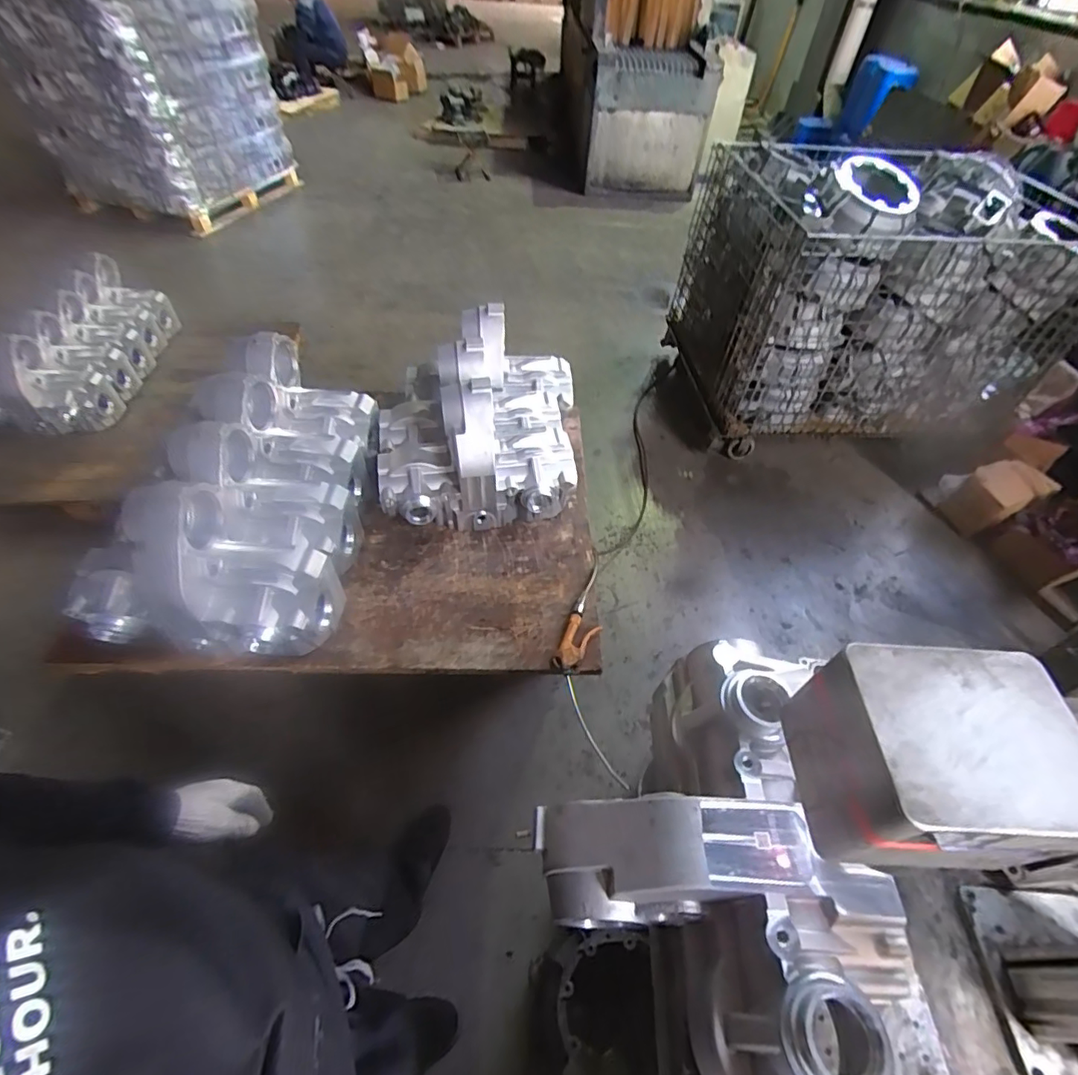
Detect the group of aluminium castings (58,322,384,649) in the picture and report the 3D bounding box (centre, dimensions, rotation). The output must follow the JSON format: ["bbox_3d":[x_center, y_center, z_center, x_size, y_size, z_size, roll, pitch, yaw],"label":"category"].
[{"bbox_3d":[-0.618,-0.122,1.162,0.428,0.290,0.687,4,50,-1],"label":"group of aluminium castings"}]

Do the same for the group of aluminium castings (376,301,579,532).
[{"bbox_3d":[-0.146,-0.305,1.358,0.497,0.318,0.486,-4,51,-8],"label":"group of aluminium castings"}]

